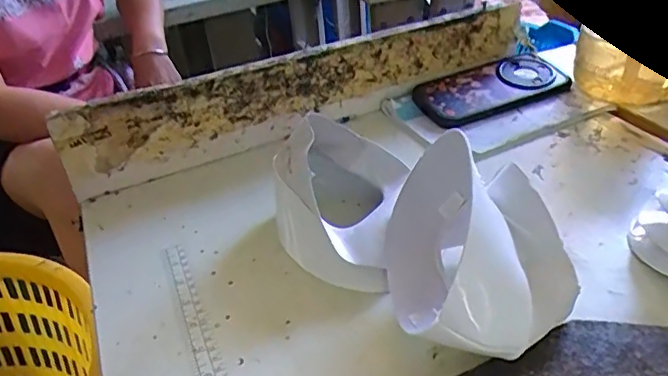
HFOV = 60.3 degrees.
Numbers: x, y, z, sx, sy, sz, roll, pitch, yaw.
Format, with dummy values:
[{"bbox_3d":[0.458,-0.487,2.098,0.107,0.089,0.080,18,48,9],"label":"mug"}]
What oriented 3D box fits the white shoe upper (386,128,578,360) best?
[{"bbox_3d":[0.092,0.033,0.385,0.112,0.079,0.154,-3,34,6],"label":"white shoe upper"}]

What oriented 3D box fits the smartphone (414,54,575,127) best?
[{"bbox_3d":[0.175,-0.111,0.648,0.171,0.019,0.091,-20,36,-18],"label":"smartphone"}]

